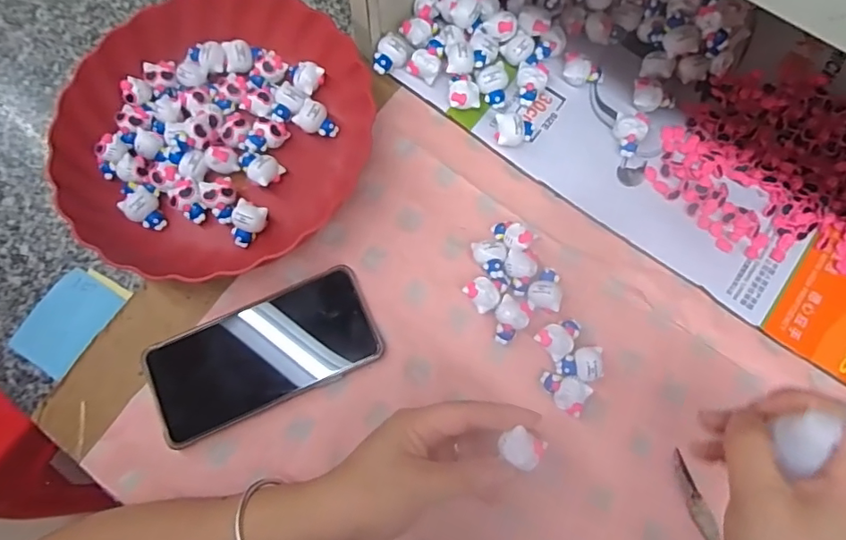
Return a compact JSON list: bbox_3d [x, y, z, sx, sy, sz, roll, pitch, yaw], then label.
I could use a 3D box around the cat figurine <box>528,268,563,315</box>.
[{"bbox_3d":[0.094,0.015,0.408,0.024,0.022,0.035,11,77,3],"label":"cat figurine"}]

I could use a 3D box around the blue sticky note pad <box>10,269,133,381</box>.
[{"bbox_3d":[-0.277,0.038,0.415,0.056,0.012,0.080,31,79,7],"label":"blue sticky note pad"}]

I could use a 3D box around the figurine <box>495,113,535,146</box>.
[{"bbox_3d":[0.073,-0.110,0.424,0.030,0.023,0.024,5,77,2],"label":"figurine"}]

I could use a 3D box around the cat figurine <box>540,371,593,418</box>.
[{"bbox_3d":[0.103,0.089,0.390,0.034,0.022,0.024,31,79,7],"label":"cat figurine"}]

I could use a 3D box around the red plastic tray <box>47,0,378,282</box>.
[{"bbox_3d":[-0.168,-0.114,0.429,0.225,0.040,0.240,42,80,9],"label":"red plastic tray"}]

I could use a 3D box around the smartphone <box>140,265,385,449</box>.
[{"bbox_3d":[-0.119,0.062,0.395,0.167,0.016,0.079,-24,78,-5],"label":"smartphone"}]

